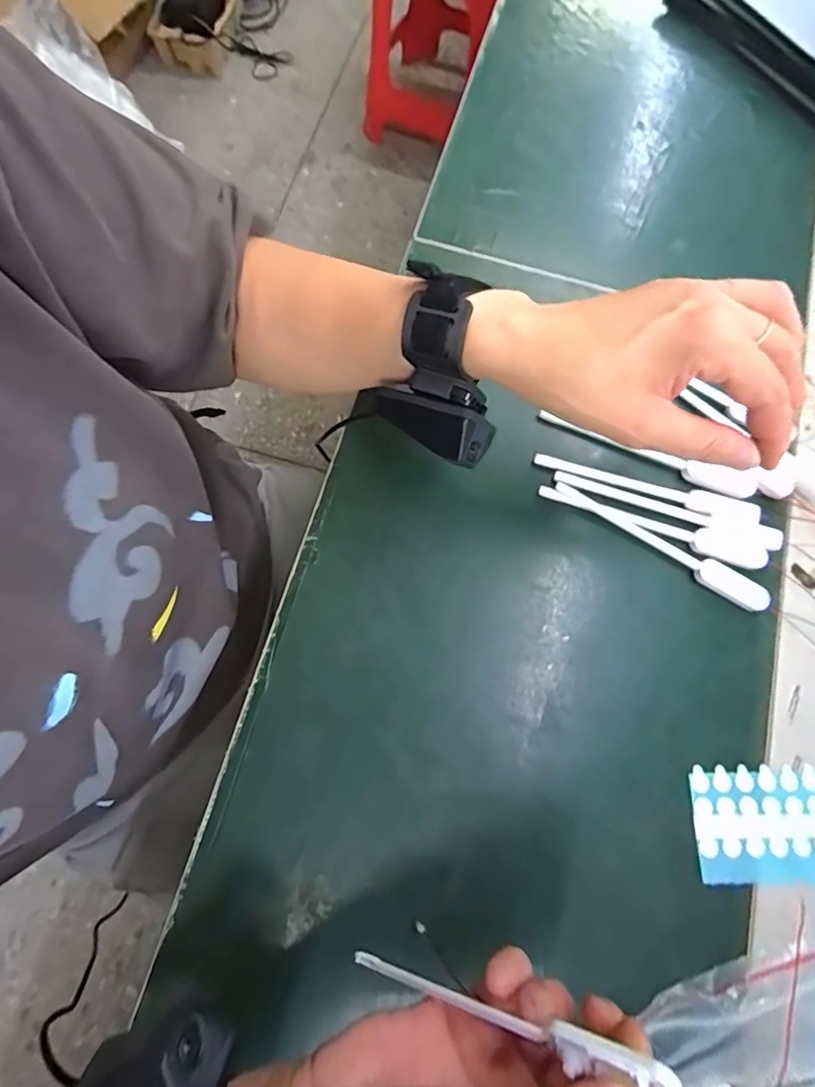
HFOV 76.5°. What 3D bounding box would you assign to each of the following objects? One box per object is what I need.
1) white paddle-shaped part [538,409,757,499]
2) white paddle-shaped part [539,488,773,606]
[{"bbox_3d":[0.158,-0.058,0.345,0.146,0.012,0.019,20,75,4],"label":"white paddle-shaped part"},{"bbox_3d":[0.157,-0.013,0.331,0.145,0.005,0.017,20,75,4],"label":"white paddle-shaped part"}]

